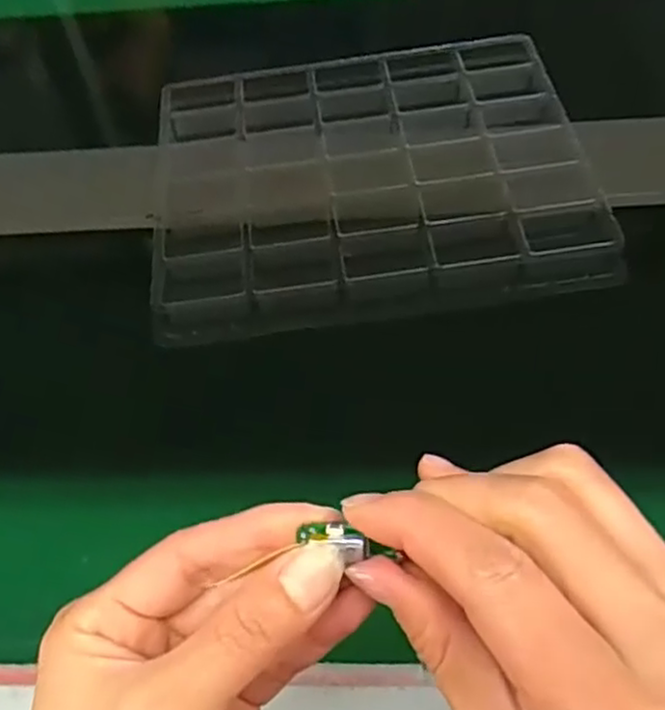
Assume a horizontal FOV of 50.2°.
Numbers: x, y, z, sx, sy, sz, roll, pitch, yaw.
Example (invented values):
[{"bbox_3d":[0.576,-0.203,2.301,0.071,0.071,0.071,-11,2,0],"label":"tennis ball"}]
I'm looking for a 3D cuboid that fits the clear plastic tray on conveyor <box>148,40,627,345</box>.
[{"bbox_3d":[0.023,-0.132,0.501,0.289,0.031,0.226,-8,56,0],"label":"clear plastic tray on conveyor"}]

